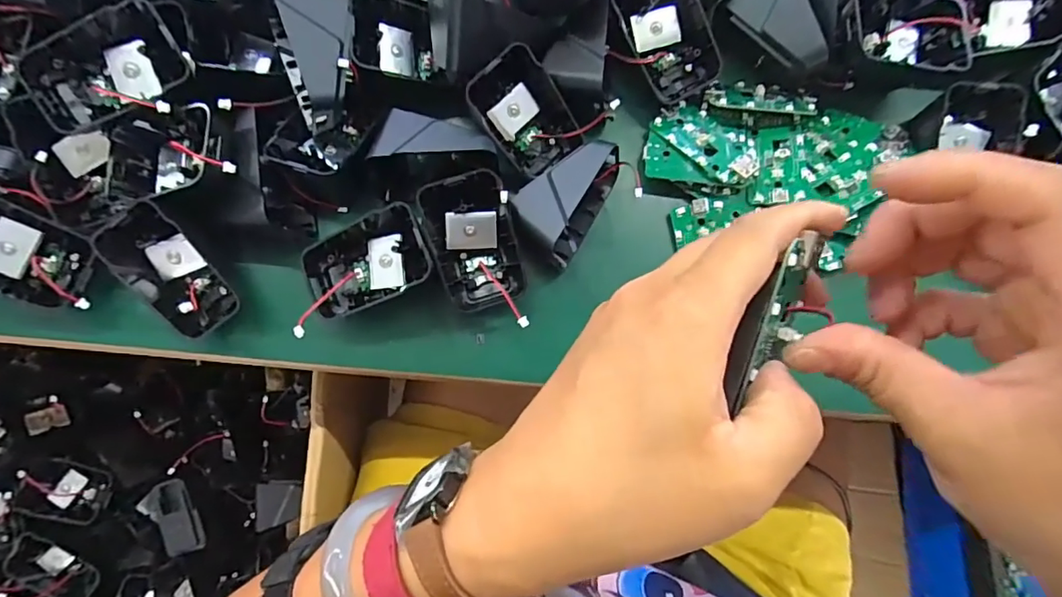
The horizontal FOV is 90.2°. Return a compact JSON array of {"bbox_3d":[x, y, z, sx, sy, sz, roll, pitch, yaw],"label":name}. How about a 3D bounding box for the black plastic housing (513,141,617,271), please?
[{"bbox_3d":[0.020,-0.054,0.287,0.040,0.039,0.068,38,81,6],"label":"black plastic housing"}]

